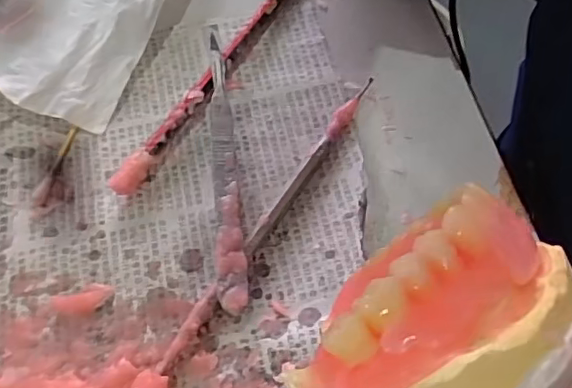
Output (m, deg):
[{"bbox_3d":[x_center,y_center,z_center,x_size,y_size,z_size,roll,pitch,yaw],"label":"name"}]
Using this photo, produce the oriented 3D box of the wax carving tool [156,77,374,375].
[{"bbox_3d":[-0.004,0.006,0.243,0.007,0.009,0.156,29,67,16],"label":"wax carving tool"}]

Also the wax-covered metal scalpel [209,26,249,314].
[{"bbox_3d":[-0.026,-0.017,0.253,0.012,0.013,0.138,-6,63,-1],"label":"wax-covered metal scalpel"}]

